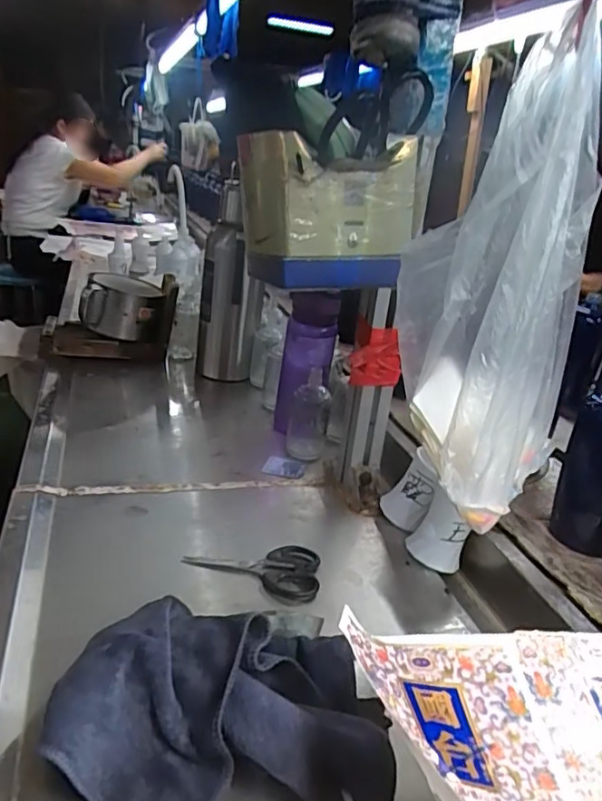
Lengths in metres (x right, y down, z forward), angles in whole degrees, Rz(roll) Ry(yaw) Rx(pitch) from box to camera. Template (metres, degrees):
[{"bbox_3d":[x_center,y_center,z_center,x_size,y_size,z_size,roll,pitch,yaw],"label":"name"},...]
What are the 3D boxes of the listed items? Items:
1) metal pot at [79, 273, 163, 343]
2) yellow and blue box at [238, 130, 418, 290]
[{"bbox_3d":[-0.334,-0.179,1.061,0.135,0.102,0.132,12,30,-23],"label":"metal pot"},{"bbox_3d":[0.023,-0.187,0.574,0.141,0.135,0.103,-5,26,-25],"label":"yellow and blue box"}]

